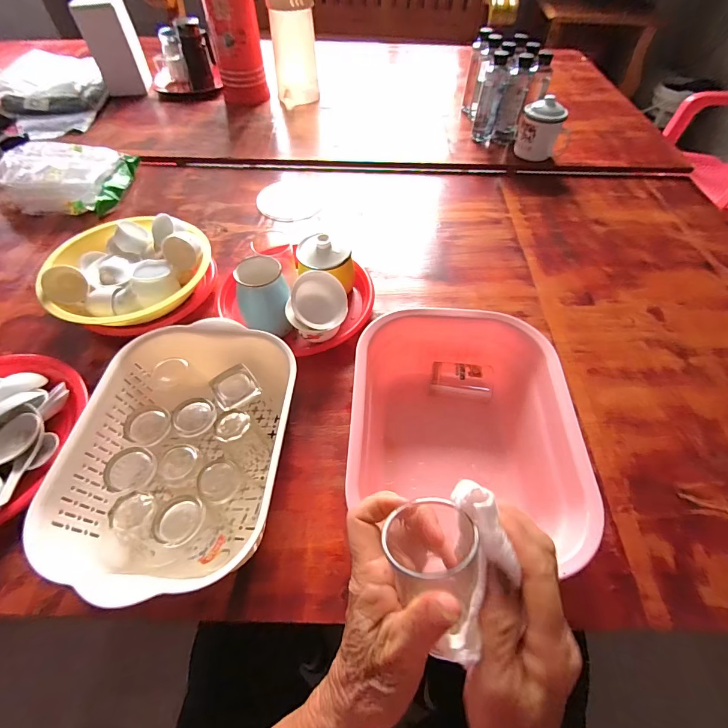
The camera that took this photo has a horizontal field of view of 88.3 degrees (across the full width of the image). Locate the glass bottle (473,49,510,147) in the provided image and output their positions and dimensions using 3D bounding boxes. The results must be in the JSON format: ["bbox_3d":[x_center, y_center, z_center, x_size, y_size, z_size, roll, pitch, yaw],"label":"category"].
[{"bbox_3d":[0.305,-0.640,0.911,0.049,0.180,0.069,2,55,1],"label":"glass bottle"}]

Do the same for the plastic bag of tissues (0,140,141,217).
[{"bbox_3d":[-0.639,-0.406,0.802,0.227,0.061,0.197,-3,55,-2],"label":"plastic bag of tissues"}]

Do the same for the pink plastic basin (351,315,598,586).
[{"bbox_3d":[0.105,0.077,0.446,0.234,0.112,0.294,2,55,1],"label":"pink plastic basin"}]

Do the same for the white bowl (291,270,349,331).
[{"bbox_3d":[-0.065,-0.087,0.539,0.075,0.044,0.080,-45,98,-12],"label":"white bowl"}]

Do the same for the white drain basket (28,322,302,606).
[{"bbox_3d":[-0.198,0.098,0.439,0.217,0.104,0.292,3,55,2],"label":"white drain basket"}]

